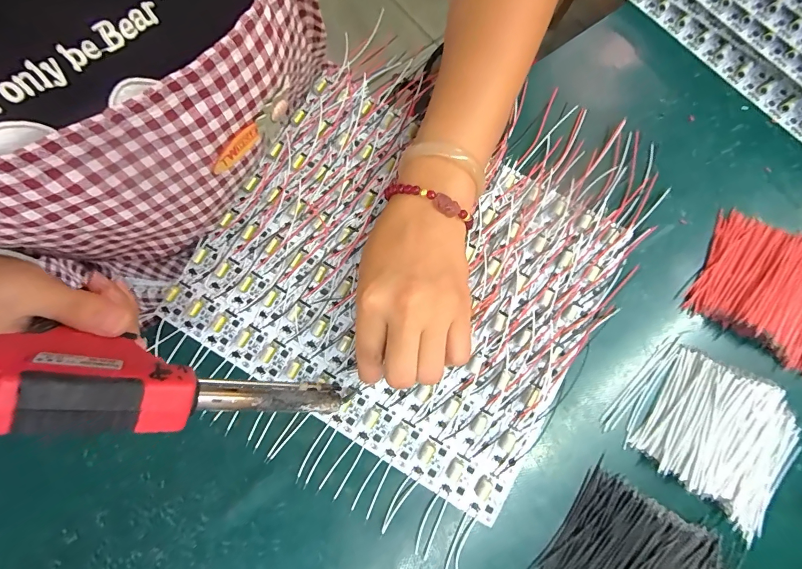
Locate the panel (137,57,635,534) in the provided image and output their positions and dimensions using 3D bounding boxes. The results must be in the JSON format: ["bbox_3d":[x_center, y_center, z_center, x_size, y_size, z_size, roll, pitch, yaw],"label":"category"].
[{"bbox_3d":[-0.002,-0.014,0.296,0.293,0.010,0.257,31,80,7],"label":"panel"}]

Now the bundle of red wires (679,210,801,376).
[{"bbox_3d":[0.278,0.002,0.282,0.098,0.020,0.091,31,80,7],"label":"bundle of red wires"}]

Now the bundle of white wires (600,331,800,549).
[{"bbox_3d":[0.217,0.101,0.261,0.109,0.023,0.090,41,82,9],"label":"bundle of white wires"}]

